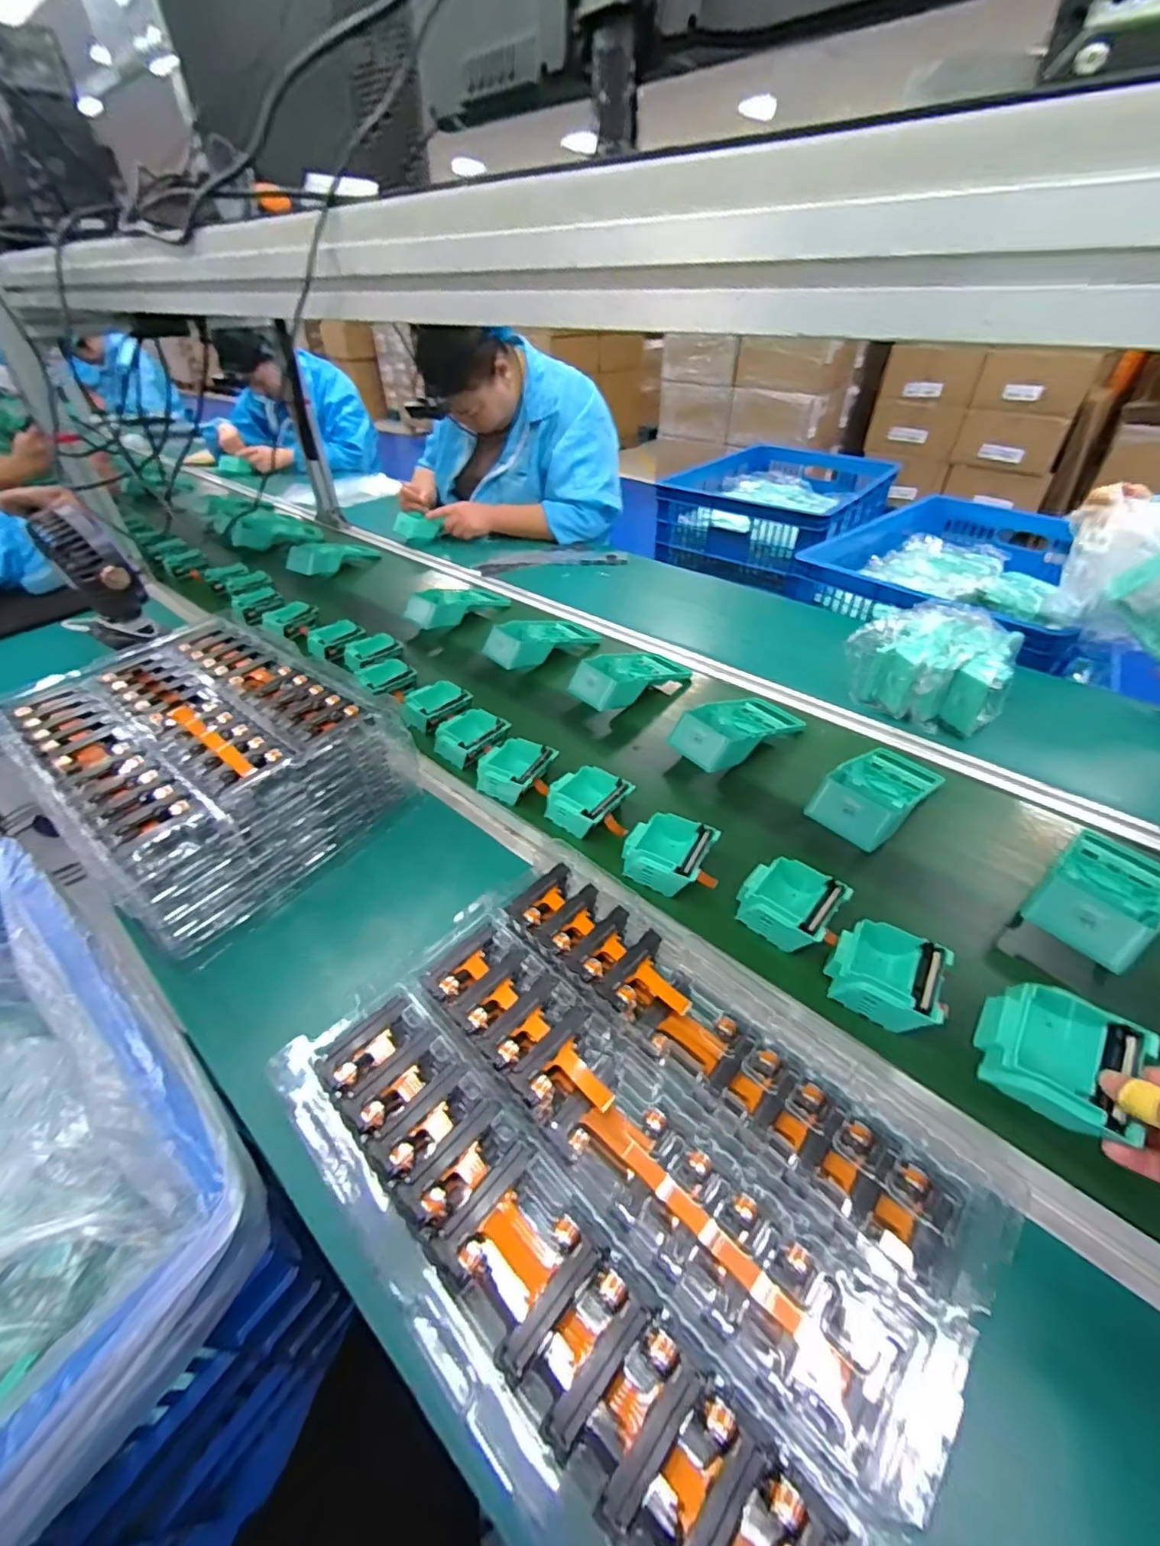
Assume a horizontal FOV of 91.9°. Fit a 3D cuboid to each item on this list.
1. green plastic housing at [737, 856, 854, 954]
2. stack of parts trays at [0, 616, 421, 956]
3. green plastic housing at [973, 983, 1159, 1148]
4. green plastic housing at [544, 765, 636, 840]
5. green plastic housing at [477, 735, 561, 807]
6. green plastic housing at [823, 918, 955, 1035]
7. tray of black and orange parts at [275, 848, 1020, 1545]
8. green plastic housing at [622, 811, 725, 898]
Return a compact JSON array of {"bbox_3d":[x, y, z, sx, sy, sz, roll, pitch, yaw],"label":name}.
[{"bbox_3d":[0.193,0.122,0.523,0.078,0.042,0.072,31,51,31],"label":"green plastic housing"},{"bbox_3d":[-0.407,-0.029,0.598,0.368,0.106,0.271,25,48,27],"label":"stack of parts trays"},{"bbox_3d":[0.325,0.192,0.384,0.084,0.052,0.084,30,72,42],"label":"green plastic housing"},{"bbox_3d":[0.007,0.033,0.626,0.080,0.039,0.077,25,48,27],"label":"green plastic housing"},{"bbox_3d":[-0.077,-0.004,0.665,0.079,0.032,0.083,25,48,27],"label":"green plastic housing"},{"bbox_3d":[0.254,0.170,0.473,0.084,0.050,0.077,24,47,26],"label":"green plastic housing"},{"bbox_3d":[0.025,0.225,0.347,0.371,0.029,0.258,32,52,32],"label":"tray of black and orange parts"},{"bbox_3d":[0.087,0.083,0.568,0.082,0.040,0.081,23,47,25],"label":"green plastic housing"}]

